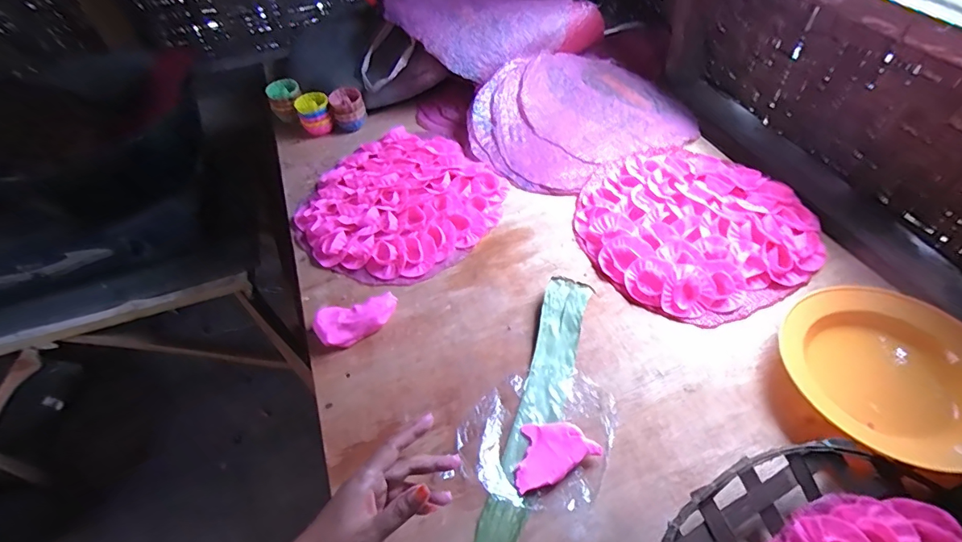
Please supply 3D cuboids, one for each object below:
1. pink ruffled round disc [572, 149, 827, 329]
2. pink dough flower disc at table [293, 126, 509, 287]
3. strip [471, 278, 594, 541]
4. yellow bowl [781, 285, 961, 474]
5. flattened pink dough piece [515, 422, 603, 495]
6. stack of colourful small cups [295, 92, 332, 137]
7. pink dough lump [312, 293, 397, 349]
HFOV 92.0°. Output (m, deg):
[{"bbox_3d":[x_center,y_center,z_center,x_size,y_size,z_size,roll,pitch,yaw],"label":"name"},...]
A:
[{"bbox_3d":[0.309,-0.075,0.694,0.305,0.032,0.316,-3,50,3],"label":"pink ruffled round disc"},{"bbox_3d":[-0.131,-0.116,0.761,0.299,0.022,0.311,-1,54,1],"label":"pink dough flower disc at table"},{"bbox_3d":[0.057,0.175,0.523,0.056,0.015,0.408,14,52,16],"label":"strip"},{"bbox_3d":[0.441,0.116,0.513,0.186,0.066,0.215,-24,52,-16],"label":"yellow bowl"},{"bbox_3d":[0.078,0.193,0.503,0.091,0.018,0.064,-13,50,-5],"label":"flattened pink dough piece"},{"bbox_3d":[-0.325,-0.306,0.914,0.062,0.065,0.059,-20,51,-12],"label":"stack of colourful small cups"},{"bbox_3d":[-0.164,0.067,0.617,0.109,0.035,0.054,-13,50,-6],"label":"pink dough lump"}]

